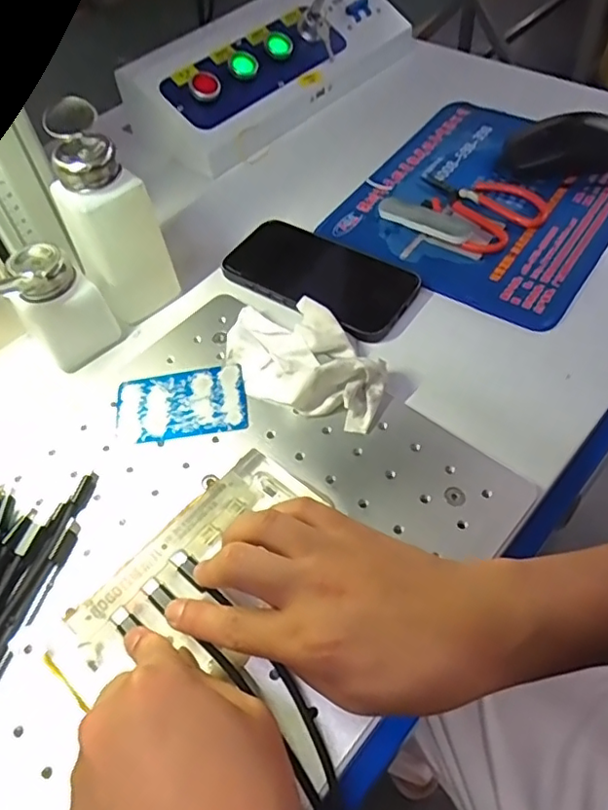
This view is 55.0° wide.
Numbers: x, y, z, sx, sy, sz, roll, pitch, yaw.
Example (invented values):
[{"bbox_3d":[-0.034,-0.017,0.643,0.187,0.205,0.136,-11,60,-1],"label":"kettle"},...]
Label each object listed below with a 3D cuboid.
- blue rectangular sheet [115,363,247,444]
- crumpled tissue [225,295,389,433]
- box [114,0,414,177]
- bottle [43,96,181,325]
[{"bbox_3d":[-0.082,0.000,0.387,0.085,0.004,0.053,-10,57,-2],"label":"blue rectangular sheet"},{"bbox_3d":[-0.001,-0.034,0.391,0.077,0.027,0.126,-30,57,-18],"label":"crumpled tissue"},{"bbox_3d":[-0.035,-0.362,0.611,0.133,0.078,0.312,33,61,24],"label":"box"},{"bbox_3d":[-0.135,-0.128,0.407,0.059,0.127,0.066,-27,57,-16],"label":"bottle"}]

